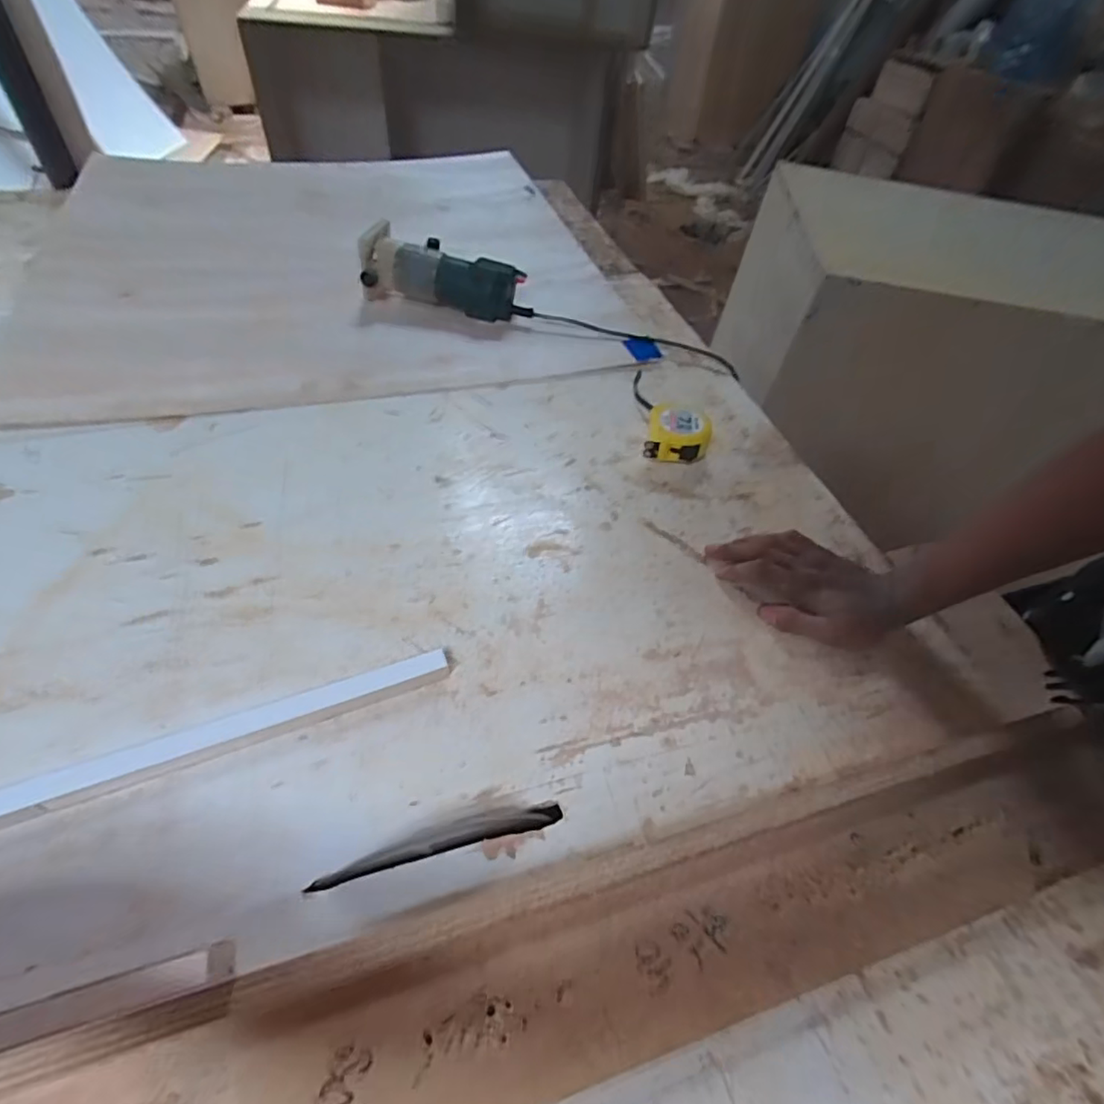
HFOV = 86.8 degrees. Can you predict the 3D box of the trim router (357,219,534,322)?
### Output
[{"bbox_3d":[-0.149,-0.400,0.847,0.245,0.083,0.074,7,49,1],"label":"trim router"}]

